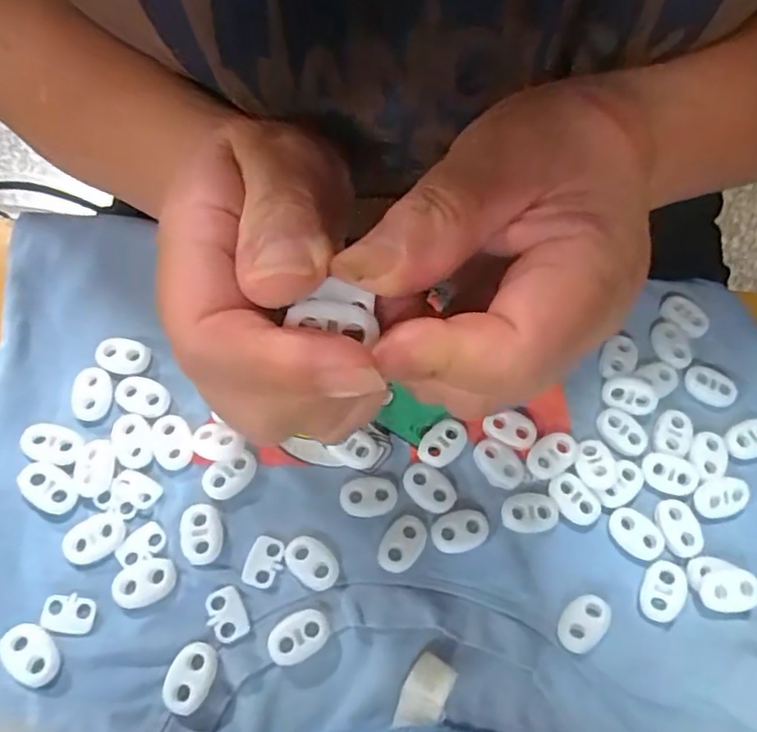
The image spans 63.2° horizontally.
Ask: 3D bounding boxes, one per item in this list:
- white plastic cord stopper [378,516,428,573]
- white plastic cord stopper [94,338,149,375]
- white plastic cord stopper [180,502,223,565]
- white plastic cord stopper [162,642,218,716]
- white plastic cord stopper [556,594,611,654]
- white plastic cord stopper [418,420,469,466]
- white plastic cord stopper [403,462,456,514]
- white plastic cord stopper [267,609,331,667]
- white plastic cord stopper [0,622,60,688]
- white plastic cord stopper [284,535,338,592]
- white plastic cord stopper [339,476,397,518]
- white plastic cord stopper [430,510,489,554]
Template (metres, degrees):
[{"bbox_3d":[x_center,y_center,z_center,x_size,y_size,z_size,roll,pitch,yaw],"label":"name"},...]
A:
[{"bbox_3d":[0.009,0.067,0.234,0.014,0.004,0.022,30,68,10],"label":"white plastic cord stopper"},{"bbox_3d":[-0.109,-0.004,0.260,0.022,0.005,0.016,16,66,4],"label":"white plastic cord stopper"},{"bbox_3d":[-0.067,0.064,0.233,0.014,0.005,0.022,-13,67,-9],"label":"white plastic cord stopper"},{"bbox_3d":[-0.065,0.107,0.212,0.015,0.004,0.022,16,66,4],"label":"white plastic cord stopper"},{"bbox_3d":[0.075,0.094,0.226,0.015,0.004,0.022,31,66,29],"label":"white plastic cord stopper"},{"bbox_3d":[0.026,0.032,0.252,0.014,0.004,0.022,39,69,13],"label":"white plastic cord stopper"},{"bbox_3d":[0.020,0.048,0.244,0.022,0.004,0.015,33,68,11],"label":"white plastic cord stopper"},{"bbox_3d":[-0.029,0.097,0.221,0.022,0.005,0.015,-29,71,-15],"label":"white plastic cord stopper"},{"bbox_3d":[-0.121,0.099,0.212,0.023,0.004,0.015,39,70,13],"label":"white plastic cord stopper"},{"bbox_3d":[-0.025,0.074,0.231,0.022,0.006,0.015,35,69,12],"label":"white plastic cord stopper"},{"bbox_3d":[-0.004,0.052,0.243,0.022,0.004,0.015,-1,66,-4],"label":"white plastic cord stopper"},{"bbox_3d":[0.031,0.063,0.237,0.022,0.004,0.015,-14,67,-9],"label":"white plastic cord stopper"}]

